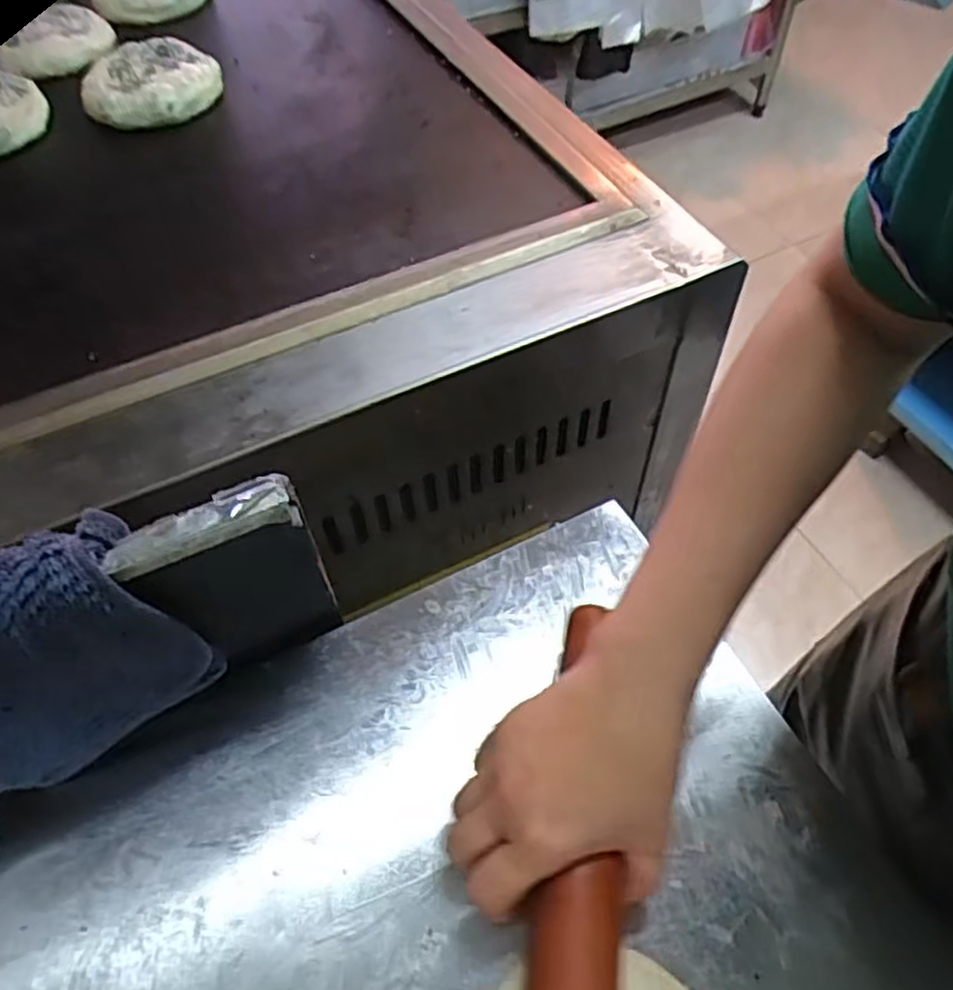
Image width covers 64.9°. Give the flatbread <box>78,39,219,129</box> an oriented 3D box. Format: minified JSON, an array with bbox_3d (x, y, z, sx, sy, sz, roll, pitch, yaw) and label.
[{"bbox_3d":[-0.319,-0.415,0.738,0.127,0.020,0.159,-4,55,-3],"label":"flatbread"}]

